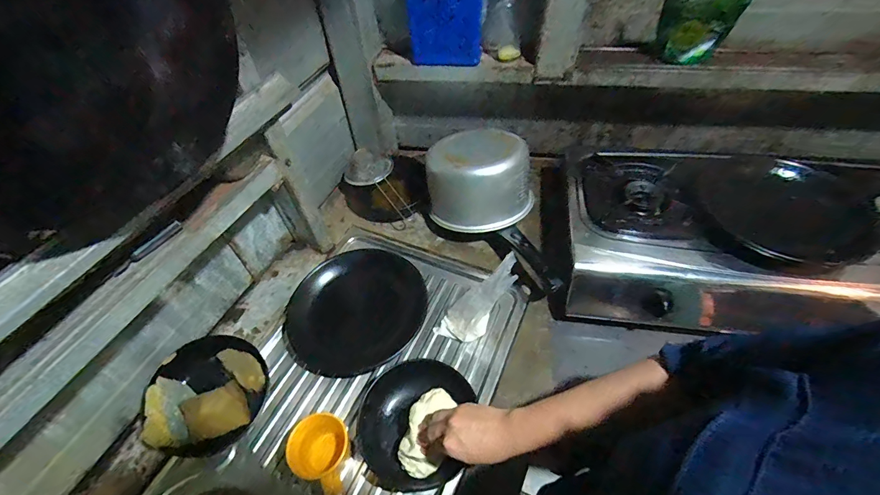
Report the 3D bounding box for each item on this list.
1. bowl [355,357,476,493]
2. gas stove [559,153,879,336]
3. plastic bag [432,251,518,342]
[{"bbox_3d":[-0.045,0.261,0.568,0.166,0.060,0.171,6,54,8],"label":"bowl"},{"bbox_3d":[0.582,-0.022,0.700,0.703,0.114,0.357,2,53,5],"label":"gas stove"},{"bbox_3d":[0.066,0.092,0.648,0.067,0.216,0.062,6,48,-27],"label":"plastic bag"}]

